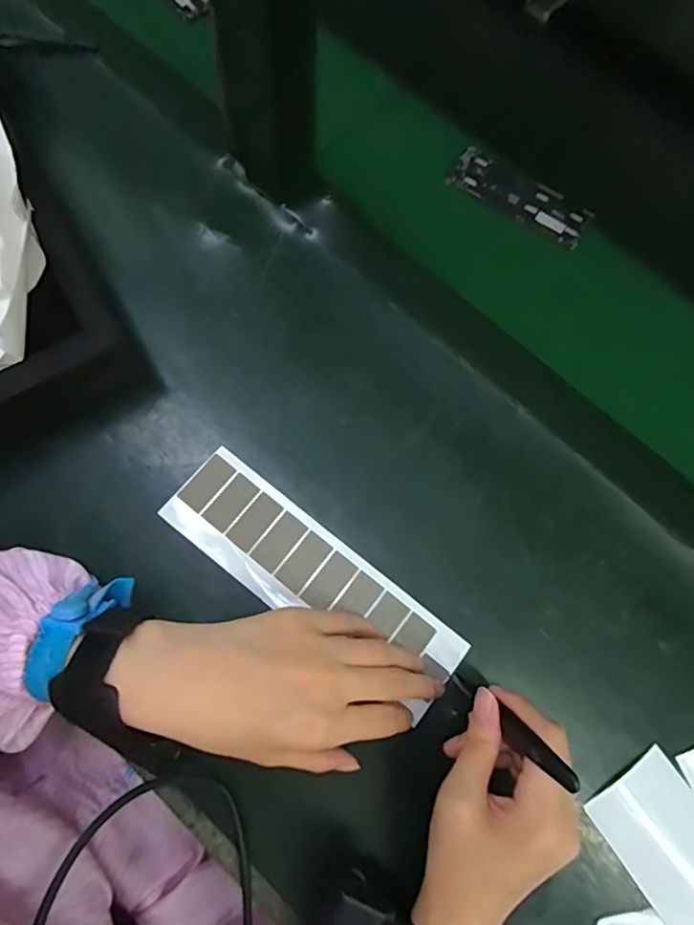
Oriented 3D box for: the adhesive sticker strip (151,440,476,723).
[{"bbox_3d":[-0.023,0.078,0.362,0.216,0.009,0.063,38,75,7],"label":"adhesive sticker strip"}]

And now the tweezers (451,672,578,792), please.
[{"bbox_3d":[0.086,0.144,0.298,0.010,0.114,0.010,-39,102,-11],"label":"tweezers"}]

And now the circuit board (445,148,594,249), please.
[{"bbox_3d":[0.148,-0.226,0.458,0.121,0.008,0.041,31,76,6],"label":"circuit board"}]

